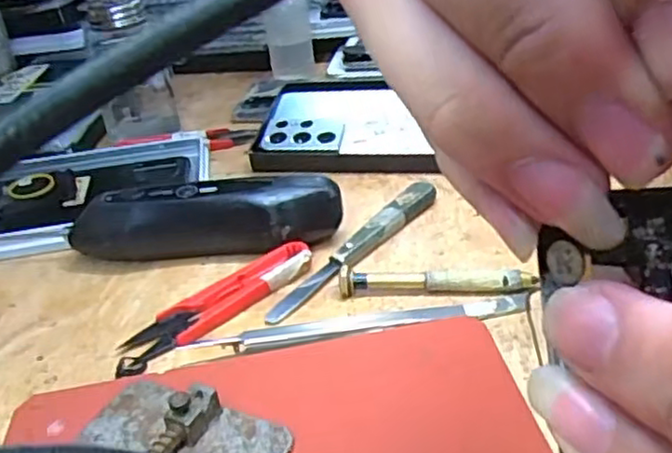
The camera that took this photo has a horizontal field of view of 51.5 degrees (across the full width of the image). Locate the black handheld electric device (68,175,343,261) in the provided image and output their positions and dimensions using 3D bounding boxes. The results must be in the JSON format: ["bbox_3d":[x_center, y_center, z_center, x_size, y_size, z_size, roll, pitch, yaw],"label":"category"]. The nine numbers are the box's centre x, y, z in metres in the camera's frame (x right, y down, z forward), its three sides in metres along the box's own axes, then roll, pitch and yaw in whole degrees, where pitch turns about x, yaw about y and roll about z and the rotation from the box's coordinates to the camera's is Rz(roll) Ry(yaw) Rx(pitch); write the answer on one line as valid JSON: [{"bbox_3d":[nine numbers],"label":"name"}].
[{"bbox_3d":[-0.069,-0.002,0.371,0.141,0.035,0.027,-5,33,2],"label":"black handheld electric device"}]

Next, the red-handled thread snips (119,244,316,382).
[{"bbox_3d":[-0.058,0.036,0.335,0.106,0.010,0.024,-27,38,-29],"label":"red-handled thread snips"}]

